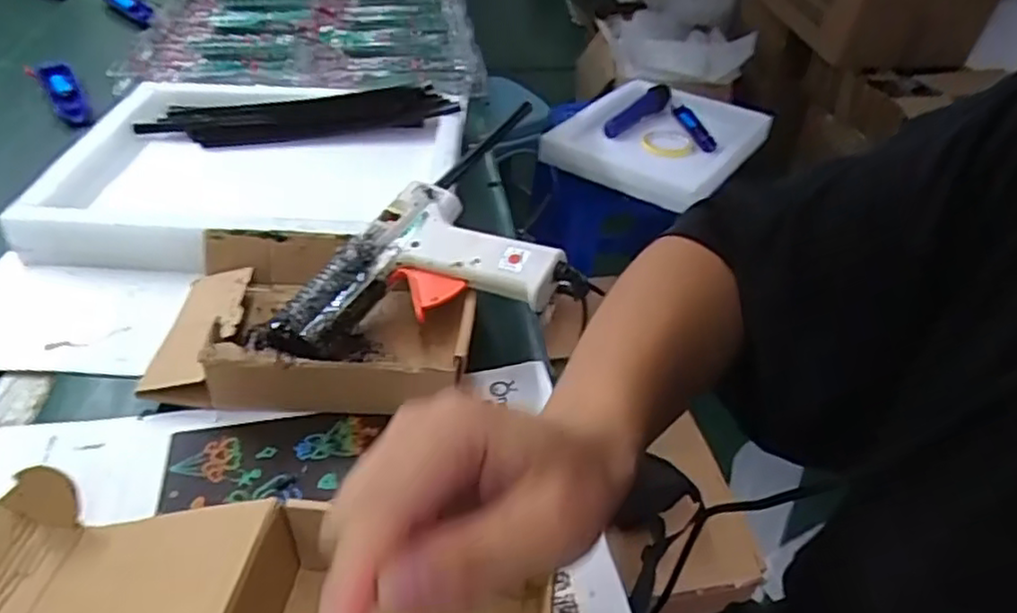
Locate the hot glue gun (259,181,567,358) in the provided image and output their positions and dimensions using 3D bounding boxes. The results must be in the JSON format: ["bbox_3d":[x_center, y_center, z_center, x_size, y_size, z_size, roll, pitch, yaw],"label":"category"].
[{"bbox_3d":[-0.072,-0.005,0.492,0.185,0.031,0.142,-39,58,-13],"label":"hot glue gun"}]

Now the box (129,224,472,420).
[{"bbox_3d":[-0.138,0.008,0.520,0.214,0.061,0.154,3,39,-2],"label":"box"}]

